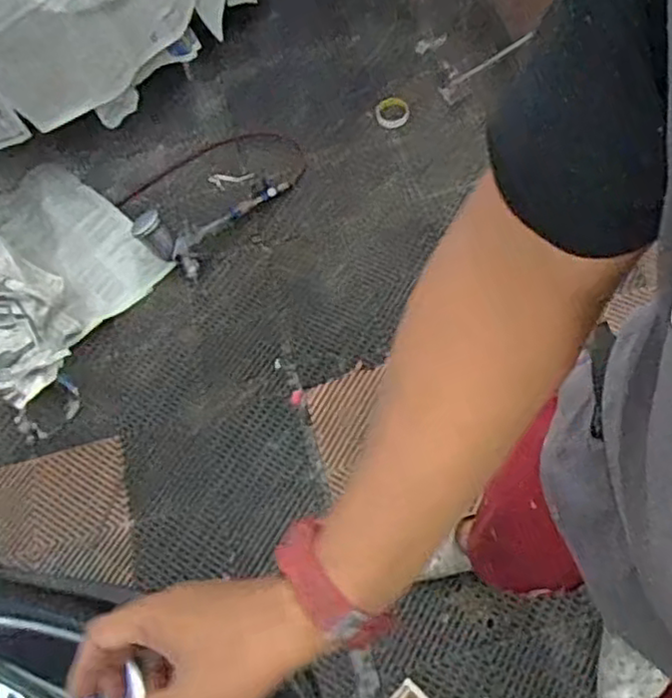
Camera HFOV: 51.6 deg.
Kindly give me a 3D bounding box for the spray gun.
[{"bbox_3d":[-0.284,-0.321,1.688,0.396,0.111,0.159,-28,64,-5],"label":"spray gun"}]

